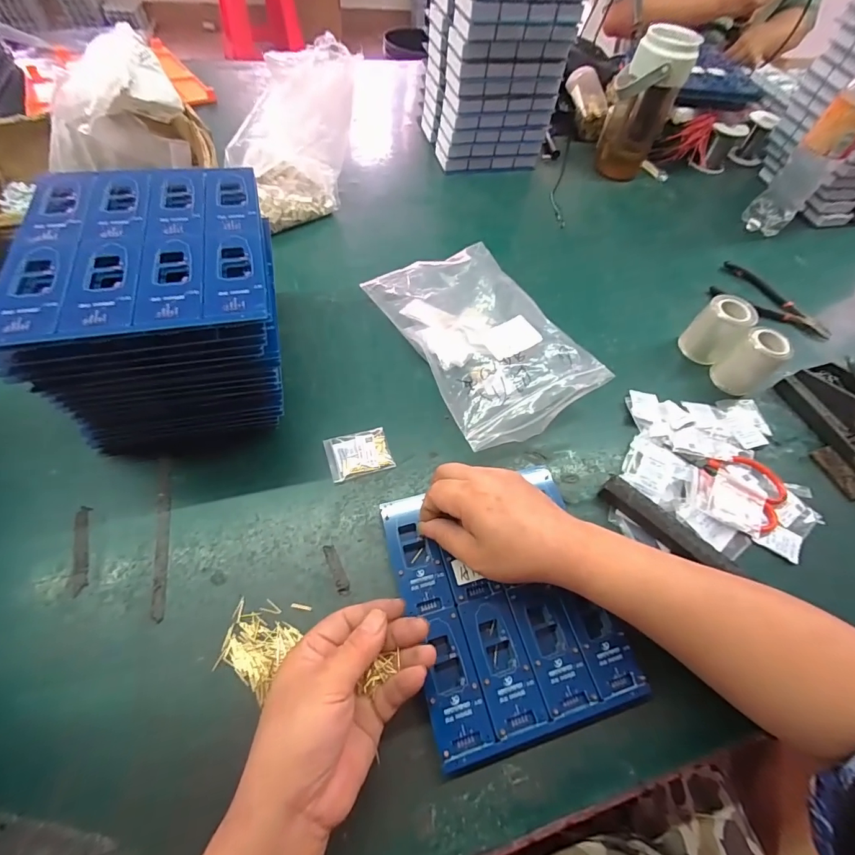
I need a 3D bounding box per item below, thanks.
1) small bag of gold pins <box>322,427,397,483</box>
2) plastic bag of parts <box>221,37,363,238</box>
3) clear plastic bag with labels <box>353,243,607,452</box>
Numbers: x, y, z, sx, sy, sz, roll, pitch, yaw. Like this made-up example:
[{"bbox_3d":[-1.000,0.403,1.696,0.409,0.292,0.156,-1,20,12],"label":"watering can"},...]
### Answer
[{"bbox_3d":[-0.067,0.024,0.408,0.059,0.004,0.045,-16,60,-14],"label":"small bag of gold pins"},{"bbox_3d":[-0.173,-0.369,0.547,0.152,0.175,0.090,-34,66,-23],"label":"plastic bag of parts"},{"bbox_3d":[0.060,-0.101,0.457,0.158,0.073,0.243,-22,62,-18],"label":"clear plastic bag with labels"}]

